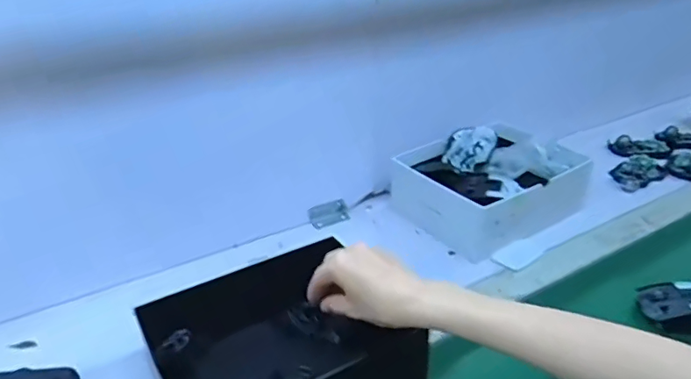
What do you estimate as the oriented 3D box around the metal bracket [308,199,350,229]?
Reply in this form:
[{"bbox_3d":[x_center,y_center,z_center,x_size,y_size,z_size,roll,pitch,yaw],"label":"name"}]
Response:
[{"bbox_3d":[-0.023,0.036,0.777,0.060,0.022,0.026,-17,36,-26],"label":"metal bracket"}]

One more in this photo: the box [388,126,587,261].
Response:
[{"bbox_3d":[0.219,-0.012,0.768,0.243,0.081,0.201,-20,37,-29],"label":"box"}]

